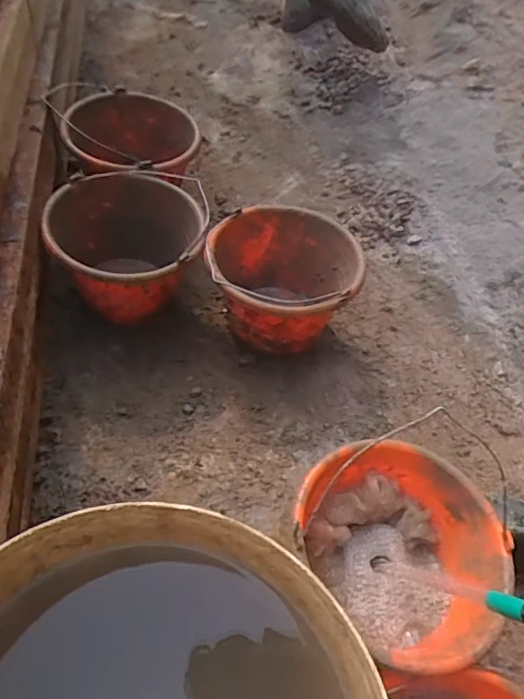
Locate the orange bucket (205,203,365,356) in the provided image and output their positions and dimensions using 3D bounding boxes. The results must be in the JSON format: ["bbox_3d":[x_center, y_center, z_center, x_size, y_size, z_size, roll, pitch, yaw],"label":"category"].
[{"bbox_3d":[0.036,-0.099,0.887,0.229,0.193,0.219,3,56,-4],"label":"orange bucket"}]

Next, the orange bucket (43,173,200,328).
[{"bbox_3d":[-0.213,-0.153,0.890,0.232,0.179,0.245,-8,57,-11],"label":"orange bucket"}]

